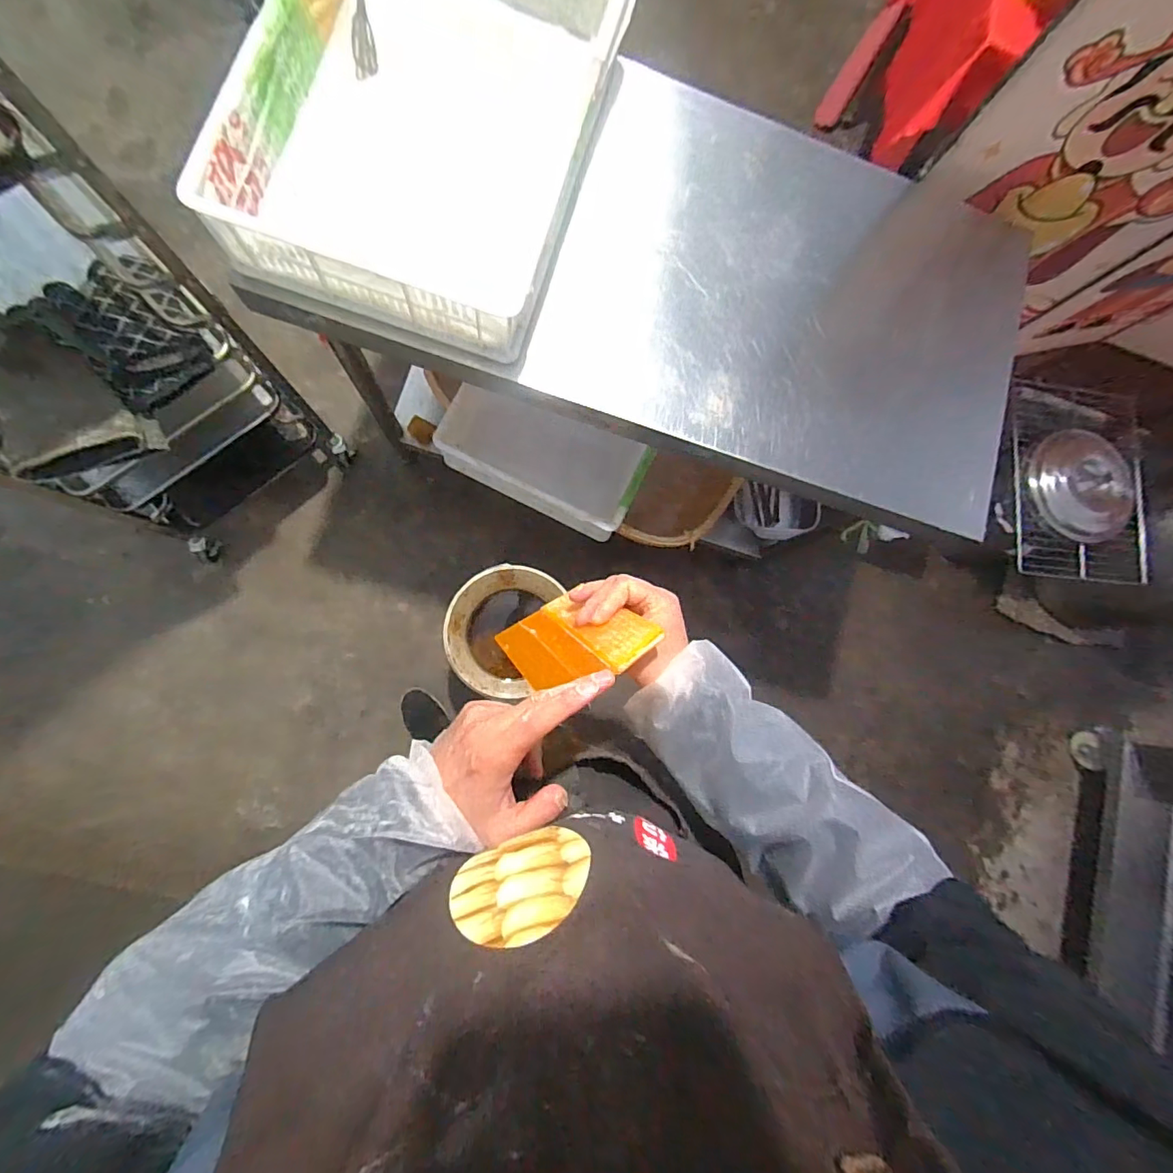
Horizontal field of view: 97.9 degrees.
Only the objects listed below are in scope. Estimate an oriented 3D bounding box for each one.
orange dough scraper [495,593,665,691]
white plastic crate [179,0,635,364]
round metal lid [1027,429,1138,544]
[{"bbox_3d":[-0.017,0.048,0.476,0.103,0.179,0.008,-38,115,-16],"label":"orange dough scraper"},{"bbox_3d":[-0.206,-0.657,0.710,0.407,0.140,0.586,18,82,-6],"label":"white plastic crate"},{"bbox_3d":[1.352,-0.276,1.389,0.298,0.080,0.298,1,84,-8],"label":"round metal lid"}]

